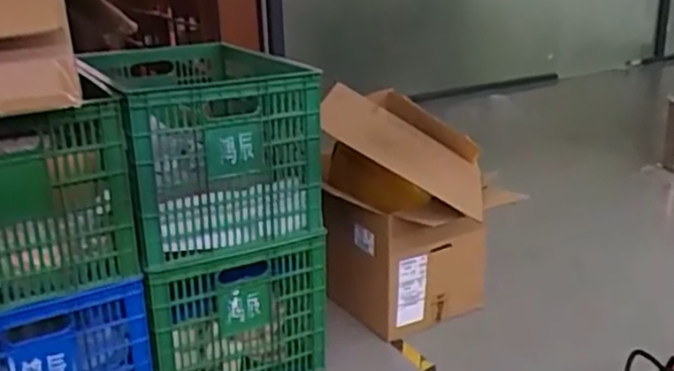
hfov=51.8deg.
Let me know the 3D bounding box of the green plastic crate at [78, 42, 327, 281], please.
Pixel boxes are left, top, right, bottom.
[{"bbox_3d":[-0.374,-0.118,1.809,0.438,0.410,0.658,-12,21,-26],"label":"green plastic crate"}]

